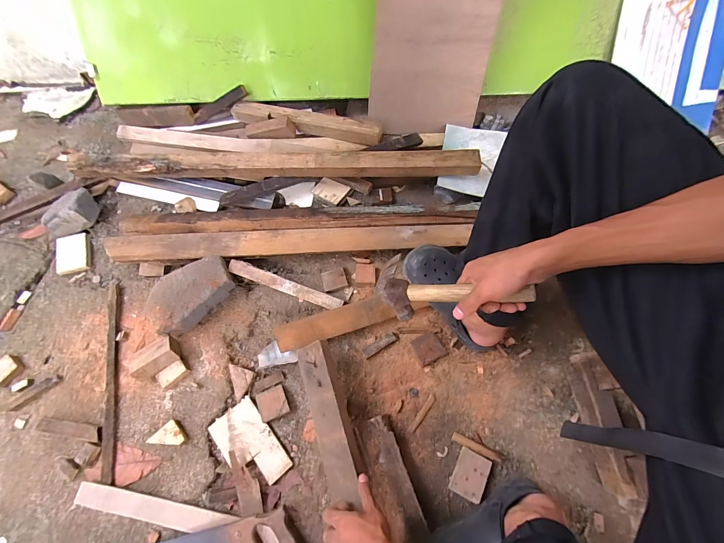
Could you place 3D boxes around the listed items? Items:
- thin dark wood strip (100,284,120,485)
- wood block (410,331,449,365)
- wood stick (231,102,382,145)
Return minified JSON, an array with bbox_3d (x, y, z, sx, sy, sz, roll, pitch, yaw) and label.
[{"bbox_3d":[-0.588,0.234,0.748,0.026,0.018,0.461,-17,64,-5],"label":"thin dark wood strip"},{"bbox_3d":[0.151,0.174,0.732,0.065,0.025,0.065,-26,65,-9],"label":"wood block"},{"bbox_3d":[-0.174,-0.472,1.006,0.479,0.046,0.069,11,65,9],"label":"wood stick"}]

